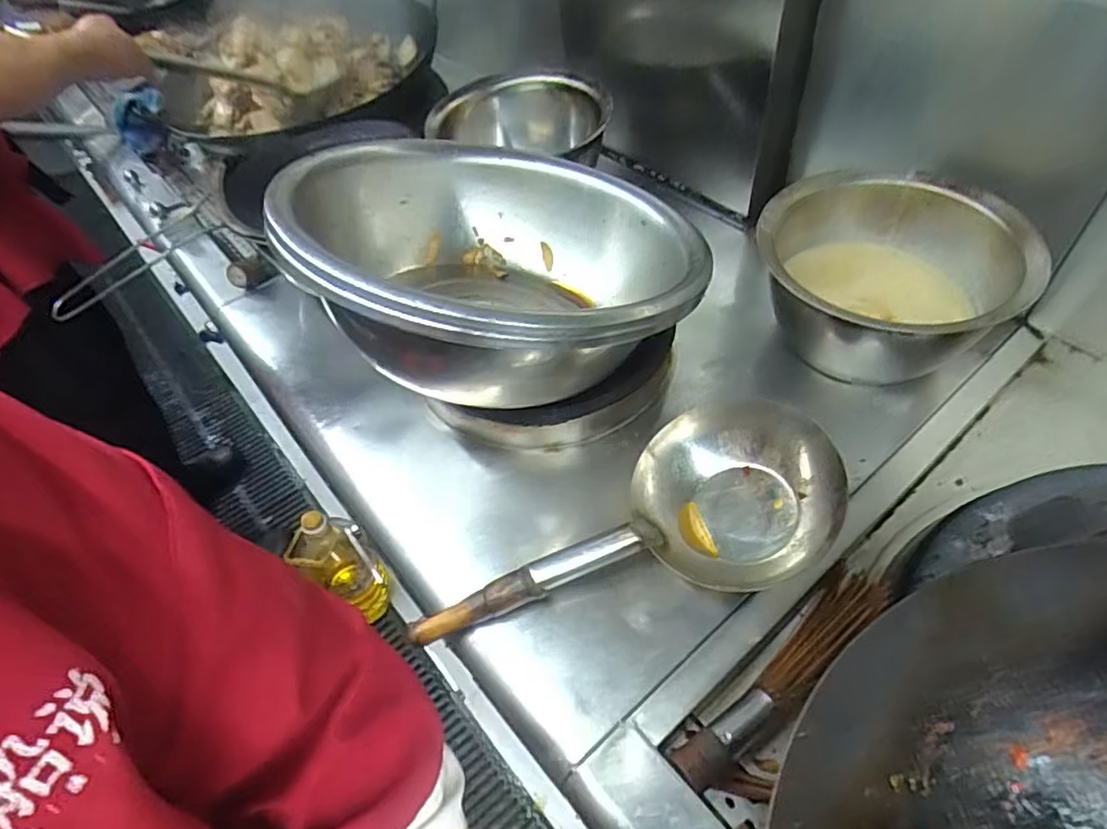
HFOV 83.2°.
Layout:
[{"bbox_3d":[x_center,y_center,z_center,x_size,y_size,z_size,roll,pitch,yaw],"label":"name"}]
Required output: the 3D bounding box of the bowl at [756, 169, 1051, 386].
[{"bbox_3d":[0.407,-0.166,0.776,0.303,0.141,0.271,11,52,15],"label":"bowl"}]

